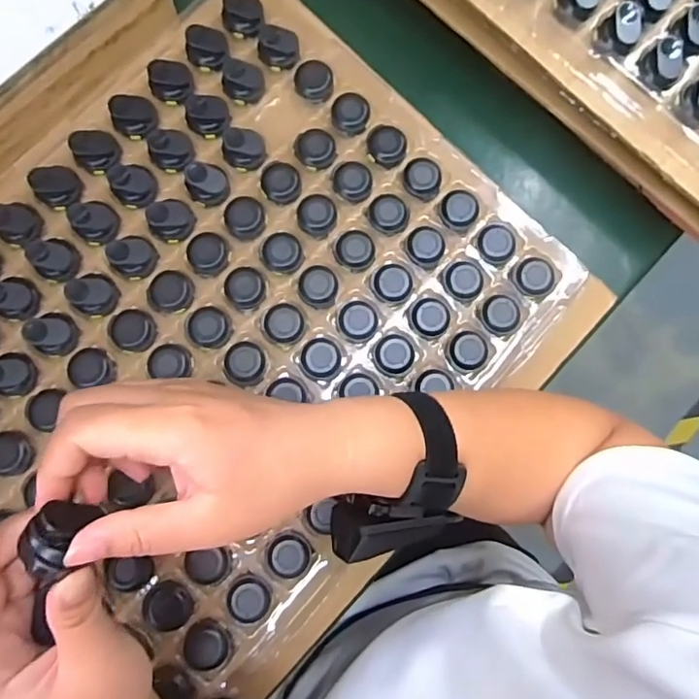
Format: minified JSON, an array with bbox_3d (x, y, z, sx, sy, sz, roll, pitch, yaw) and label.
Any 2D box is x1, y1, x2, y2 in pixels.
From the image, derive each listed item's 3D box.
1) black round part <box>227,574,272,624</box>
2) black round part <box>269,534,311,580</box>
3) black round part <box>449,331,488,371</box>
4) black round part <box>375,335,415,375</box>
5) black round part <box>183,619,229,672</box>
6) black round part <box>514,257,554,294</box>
[{"bbox_3d":[-0.066,0.164,0.360,0.027,0.008,0.027,1,83,-5],"label":"black round part"},{"bbox_3d":[-0.040,0.138,0.367,0.026,0.009,0.026,1,83,-5],"label":"black round part"},{"bbox_3d":[0.085,0.001,0.389,0.026,0.005,0.027,-2,83,-5],"label":"black round part"},{"bbox_3d":[0.032,0.003,0.387,0.027,0.004,0.027,1,83,-5],"label":"black round part"},{"bbox_3d":[-0.093,0.192,0.357,0.029,0.006,0.028,-2,83,-5],"label":"black round part"},{"bbox_3d":[0.135,-0.054,0.399,0.027,0.004,0.027,1,83,-5],"label":"black round part"}]

